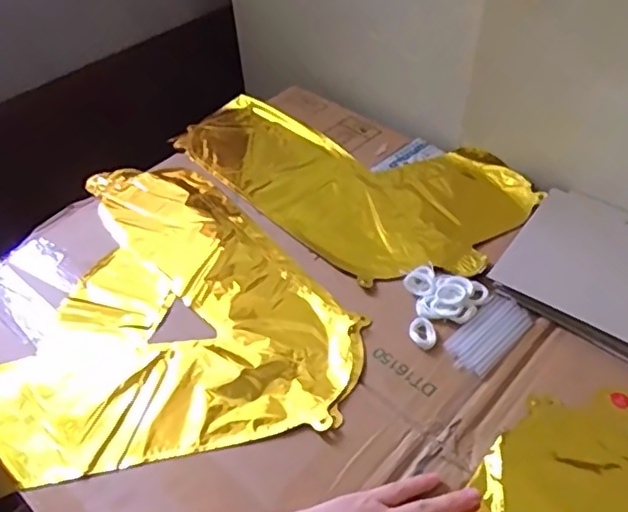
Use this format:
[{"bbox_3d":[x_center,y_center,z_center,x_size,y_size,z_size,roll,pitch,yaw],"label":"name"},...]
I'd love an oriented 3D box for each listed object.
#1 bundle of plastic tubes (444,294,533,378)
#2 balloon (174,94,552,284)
[{"bbox_3d":[0.158,0.069,0.552,0.089,0.005,0.043,-37,55,-28],"label":"bundle of plastic tubes"},{"bbox_3d":[0.039,-0.108,0.731,0.242,0.016,0.406,-35,54,-26],"label":"balloon"}]

